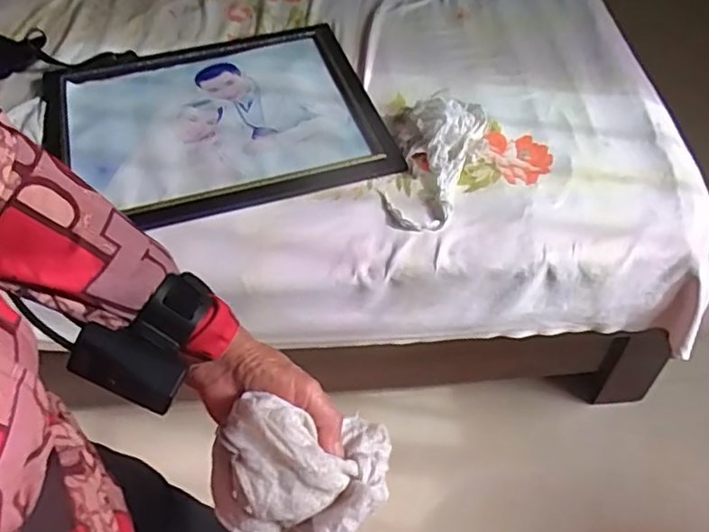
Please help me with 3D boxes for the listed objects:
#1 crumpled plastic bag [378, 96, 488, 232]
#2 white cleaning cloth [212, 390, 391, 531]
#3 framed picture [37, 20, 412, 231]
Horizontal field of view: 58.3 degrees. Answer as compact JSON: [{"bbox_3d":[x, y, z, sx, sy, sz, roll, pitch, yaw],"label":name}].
[{"bbox_3d":[0.126,-0.172,1.019,0.150,0.076,0.262,8,51,6],"label":"crumpled plastic bag"},{"bbox_3d":[-0.035,0.133,0.414,0.112,0.072,0.082,-1,51,-1],"label":"white cleaning cloth"},{"bbox_3d":[-0.251,-0.259,1.130,0.562,0.030,0.443,-13,52,-10],"label":"framed picture"}]

